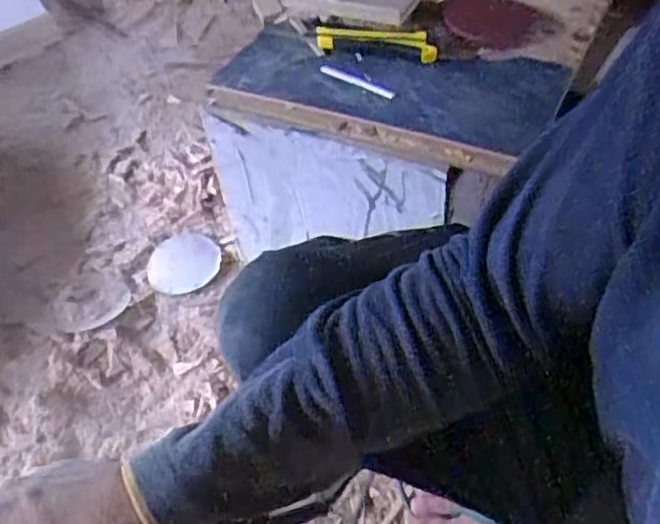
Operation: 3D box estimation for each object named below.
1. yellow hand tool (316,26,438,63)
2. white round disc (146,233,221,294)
[{"bbox_3d":[0.049,-0.233,0.726,0.129,0.009,0.046,11,57,9],"label":"yellow hand tool"},{"bbox_3d":[-0.192,-0.001,0.901,0.093,0.005,0.099,-1,56,1],"label":"white round disc"}]

